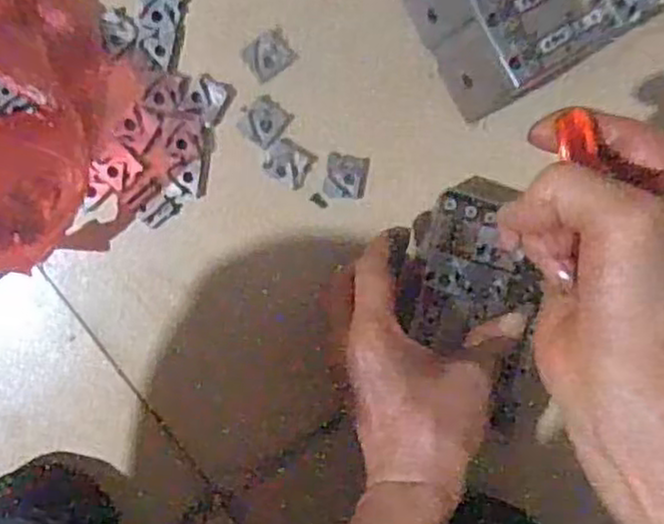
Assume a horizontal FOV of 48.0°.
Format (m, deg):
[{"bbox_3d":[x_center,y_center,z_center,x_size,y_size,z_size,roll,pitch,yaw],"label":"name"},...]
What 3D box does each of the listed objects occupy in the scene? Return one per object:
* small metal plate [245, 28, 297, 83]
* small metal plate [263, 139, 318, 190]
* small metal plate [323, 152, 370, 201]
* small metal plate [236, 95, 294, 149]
[{"bbox_3d":[-0.039,-0.126,0.453,0.027,0.004,0.024,-36,96,5],"label":"small metal plate"},{"bbox_3d":[-0.027,-0.061,0.461,0.028,0.004,0.024,32,97,-4],"label":"small metal plate"},{"bbox_3d":[0.009,-0.053,0.464,0.026,0.004,0.026,9,98,-1],"label":"small metal plate"},{"bbox_3d":[-0.042,-0.086,0.458,0.026,0.004,0.029,38,96,-5],"label":"small metal plate"}]

